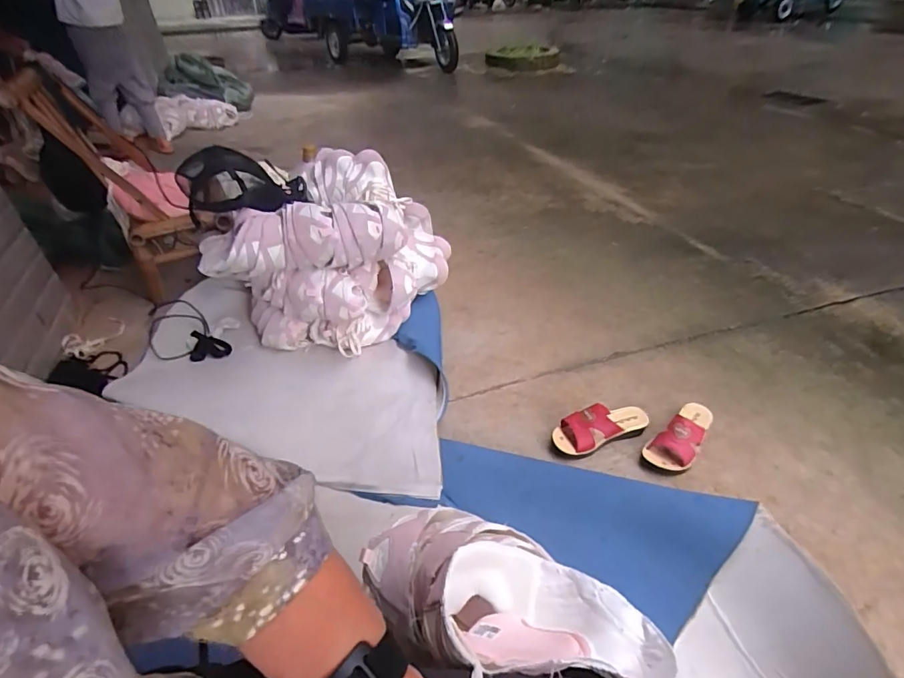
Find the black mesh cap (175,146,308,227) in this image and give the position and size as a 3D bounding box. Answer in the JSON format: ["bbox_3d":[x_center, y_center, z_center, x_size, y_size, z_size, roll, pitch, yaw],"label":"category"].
[{"bbox_3d":[-0.482,-0.368,1.084,0.271,0.115,0.179,-19,42,-19],"label":"black mesh cap"}]

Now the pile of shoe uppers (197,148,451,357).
[{"bbox_3d":[-0.295,-0.199,1.218,0.533,0.387,0.394,-31,47,-31],"label":"pile of shoe uppers"}]

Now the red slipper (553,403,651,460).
[{"bbox_3d":[0.322,0.189,1.021,0.220,0.069,0.076,-12,40,-18],"label":"red slipper"}]

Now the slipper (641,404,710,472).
[{"bbox_3d":[0.499,0.197,1.001,0.209,0.068,0.087,-37,51,-23],"label":"slipper"}]

